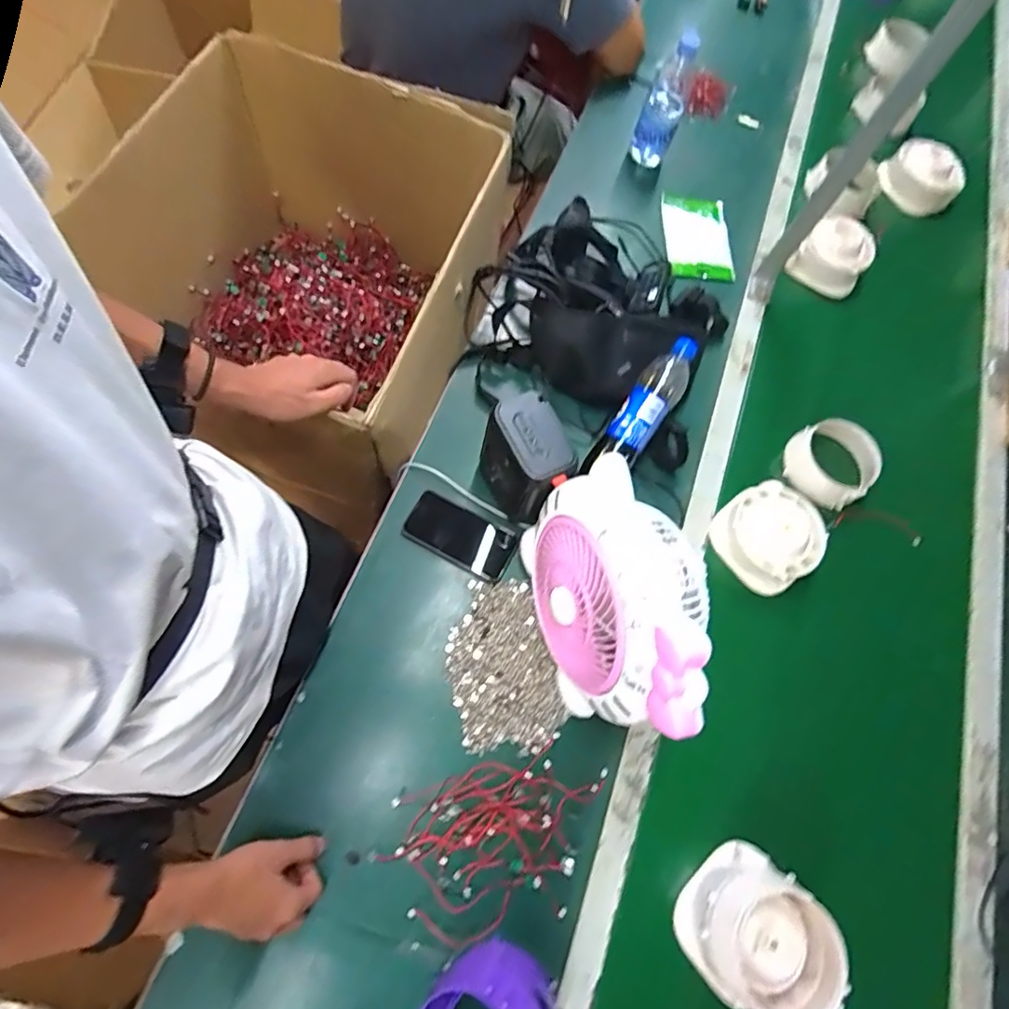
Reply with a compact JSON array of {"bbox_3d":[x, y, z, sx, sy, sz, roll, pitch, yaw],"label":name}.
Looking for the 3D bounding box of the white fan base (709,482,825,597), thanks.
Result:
[{"bbox_3d":[0.389,0.043,0.793,0.140,0.071,0.136,-33,78,-18],"label":"white fan base"}]

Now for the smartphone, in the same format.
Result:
[{"bbox_3d":[-0.062,0.044,0.752,0.149,0.008,0.076,28,69,2],"label":"smartphone"}]

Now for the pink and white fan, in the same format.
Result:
[{"bbox_3d":[0.128,0.106,0.612,0.146,0.265,0.266,-8,72,-11],"label":"pink and white fan"}]

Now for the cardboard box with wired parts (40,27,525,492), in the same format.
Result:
[{"bbox_3d":[-0.285,-0.344,0.865,0.472,0.327,0.522,18,73,4],"label":"cardboard box with wired parts"}]

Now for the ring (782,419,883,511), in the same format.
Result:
[{"bbox_3d":[0.506,-0.066,0.845,0.120,0.066,0.125,3,70,-8],"label":"ring"}]

